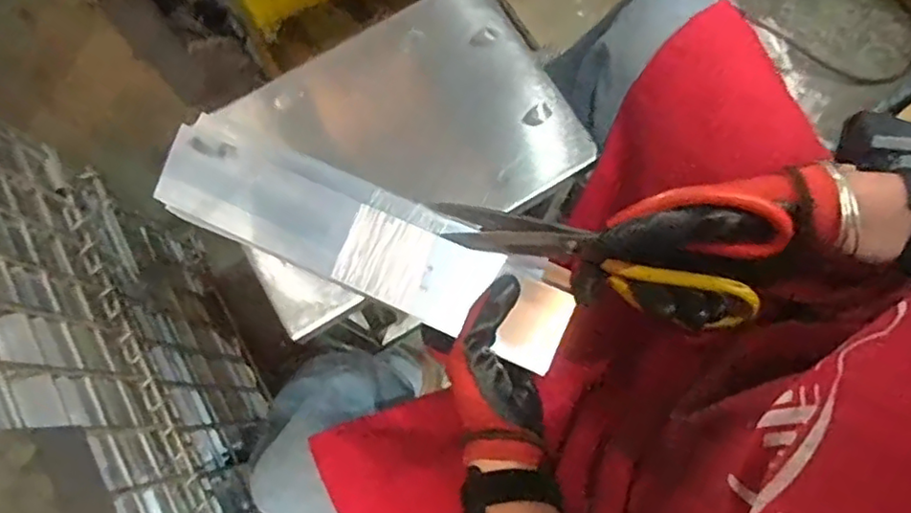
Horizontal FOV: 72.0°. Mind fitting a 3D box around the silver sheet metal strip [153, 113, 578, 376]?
[{"bbox_3d":[-0.068,-0.015,0.474,0.320,0.024,0.080,23,78,5],"label":"silver sheet metal strip"}]

